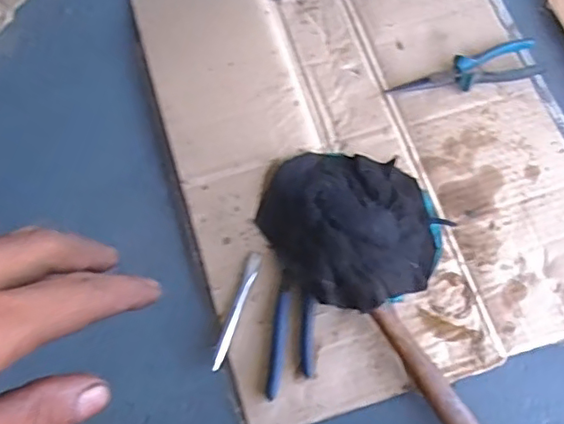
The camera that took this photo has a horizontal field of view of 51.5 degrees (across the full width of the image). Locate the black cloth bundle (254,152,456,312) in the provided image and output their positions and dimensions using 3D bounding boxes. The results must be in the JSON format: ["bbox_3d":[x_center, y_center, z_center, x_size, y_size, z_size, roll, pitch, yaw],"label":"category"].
[{"bbox_3d":[0.075,0.009,0.626,0.177,0.035,0.182,0,69,0],"label":"black cloth bundle"}]

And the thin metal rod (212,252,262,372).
[{"bbox_3d":[-0.047,0.101,0.607,0.013,0.006,0.126,18,70,7],"label":"thin metal rod"}]

